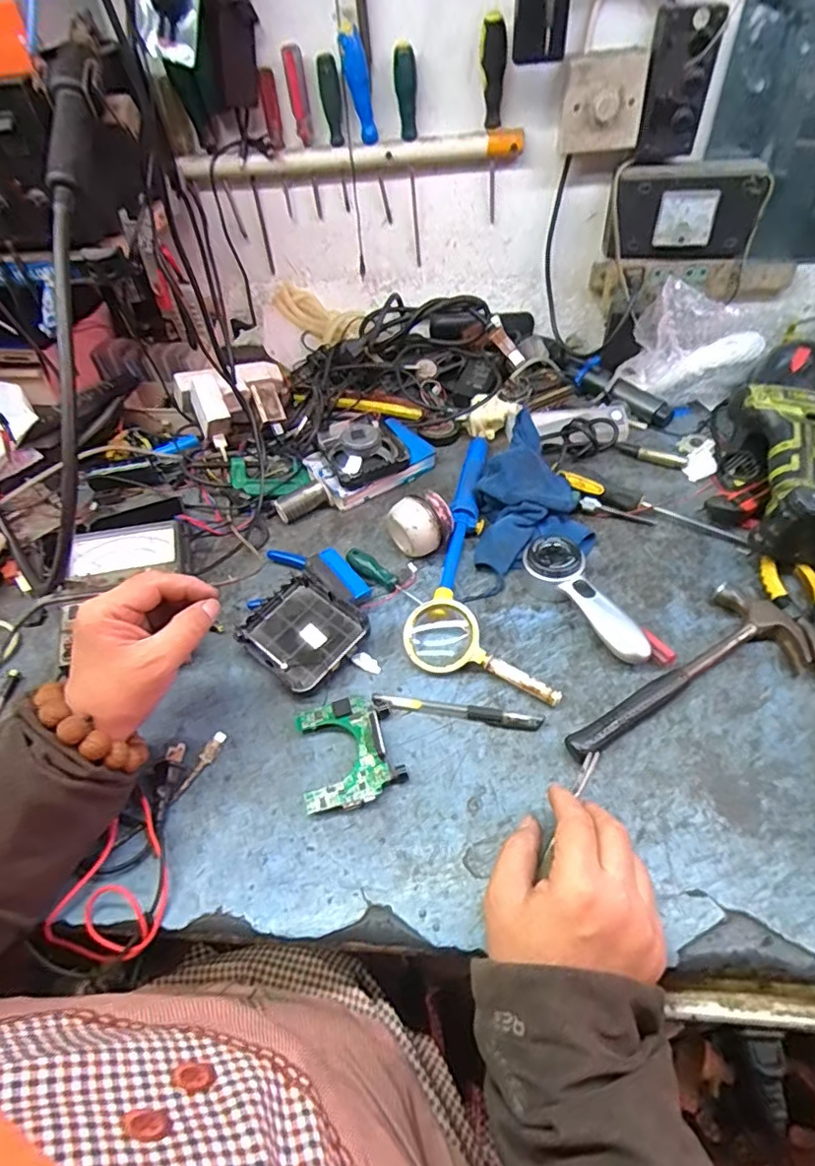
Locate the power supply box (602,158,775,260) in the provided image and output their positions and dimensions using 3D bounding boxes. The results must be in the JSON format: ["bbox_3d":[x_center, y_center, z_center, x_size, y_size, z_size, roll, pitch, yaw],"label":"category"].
[{"bbox_3d":[0.348,-0.462,0.722,0.182,0.094,0.053,6,47,11],"label":"power supply box"}]

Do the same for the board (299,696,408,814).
[{"bbox_3d":[-0.049,0.136,0.474,0.079,0.021,0.093,-14,46,-8],"label":"board"}]

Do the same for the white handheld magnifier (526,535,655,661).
[{"bbox_3d":[0.165,0.016,0.554,0.051,0.043,0.150,-19,47,-13],"label":"white handheld magnifier"}]

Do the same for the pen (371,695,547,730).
[{"bbox_3d":[0.042,0.109,0.500,0.146,0.007,0.015,6,47,11],"label":"pen"}]

